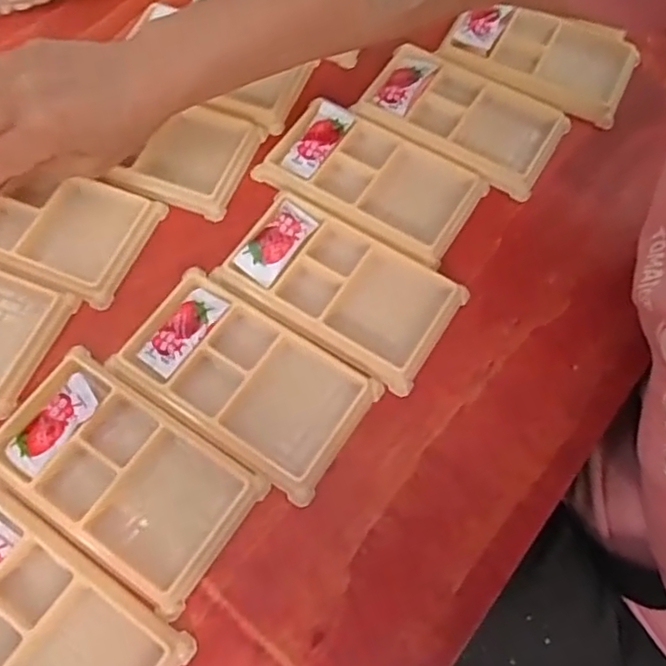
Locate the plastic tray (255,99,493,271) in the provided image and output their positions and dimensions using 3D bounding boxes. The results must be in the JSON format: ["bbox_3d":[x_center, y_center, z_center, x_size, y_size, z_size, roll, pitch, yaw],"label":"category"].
[{"bbox_3d":[0.025,-0.101,0.415,0.131,0.010,0.077,31,68,12],"label":"plastic tray"}]

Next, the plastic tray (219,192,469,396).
[{"bbox_3d":[0.007,-0.030,0.381,0.129,0.010,0.073,32,69,13],"label":"plastic tray"}]

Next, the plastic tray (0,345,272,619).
[{"bbox_3d":[-0.110,0.071,0.330,0.132,0.011,0.076,32,69,13],"label":"plastic tray"}]

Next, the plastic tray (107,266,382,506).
[{"bbox_3d":[-0.049,0.024,0.355,0.132,0.011,0.077,31,68,12],"label":"plastic tray"}]

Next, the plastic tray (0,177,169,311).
[{"bbox_3d":[-0.182,-0.072,0.394,0.129,0.017,0.076,22,65,7],"label":"plastic tray"}]

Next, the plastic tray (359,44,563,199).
[{"bbox_3d":[0.090,-0.153,0.444,0.133,0.011,0.079,28,68,11],"label":"plastic tray"}]

